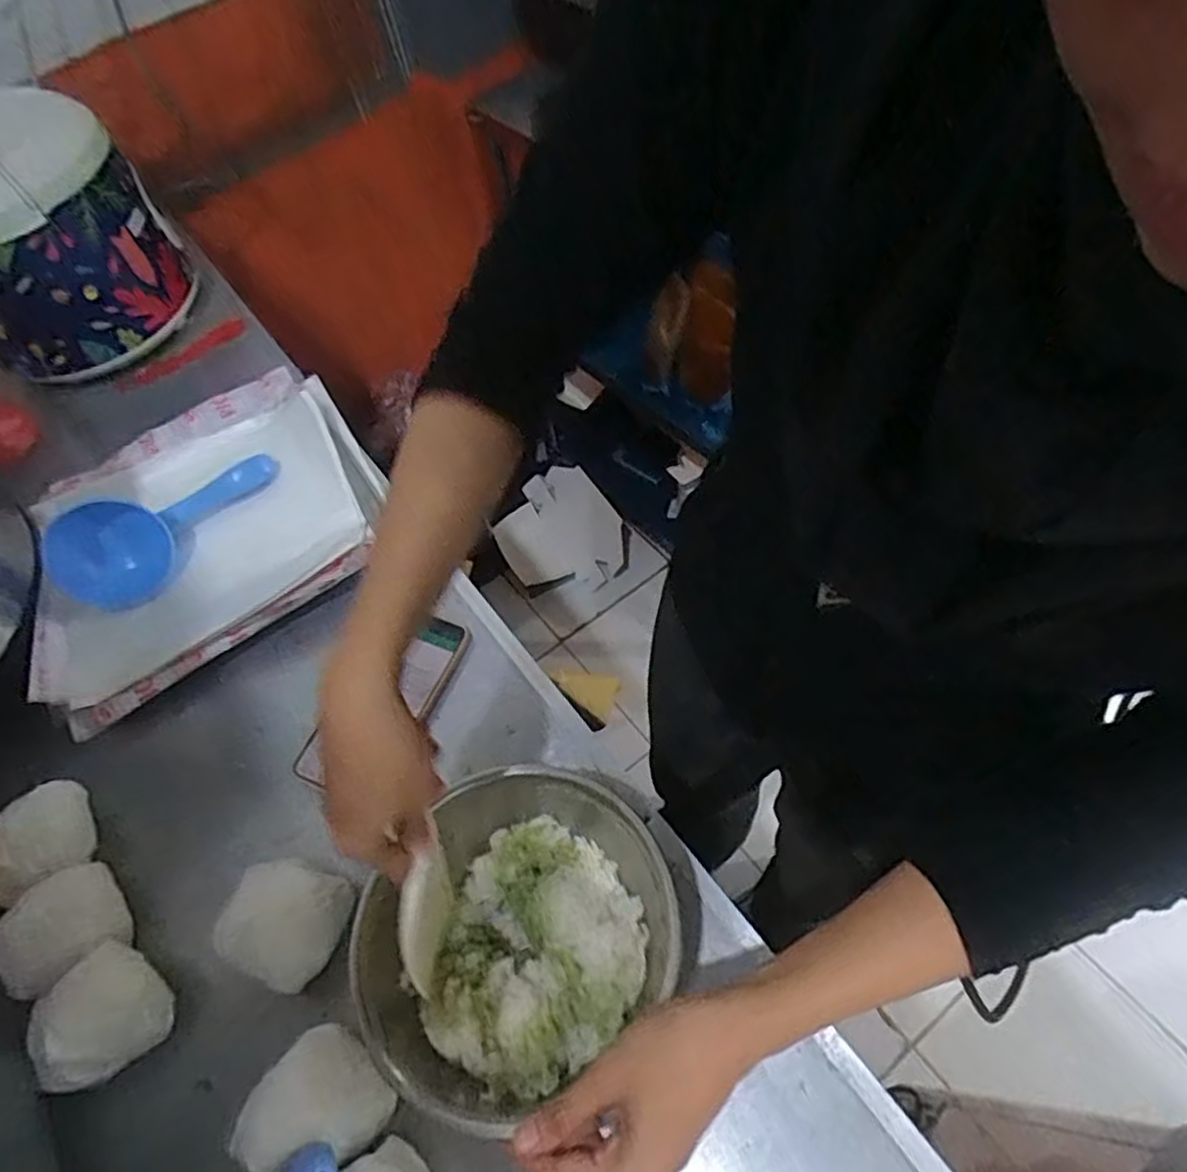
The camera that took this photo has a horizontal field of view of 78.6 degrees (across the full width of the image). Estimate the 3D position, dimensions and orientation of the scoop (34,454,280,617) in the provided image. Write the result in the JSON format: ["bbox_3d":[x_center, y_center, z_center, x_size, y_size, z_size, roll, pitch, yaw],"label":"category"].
[{"bbox_3d":[-0.387,-0.057,0.664,0.209,0.055,0.082,-33,61,-13],"label":"scoop"}]

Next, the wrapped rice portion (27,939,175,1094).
[{"bbox_3d":[-0.325,0.279,0.471,0.077,0.041,0.068,-39,62,-16],"label":"wrapped rice portion"}]

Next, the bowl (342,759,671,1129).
[{"bbox_3d":[-0.049,0.213,0.450,0.191,0.080,0.174,-32,61,-16],"label":"bowl"}]

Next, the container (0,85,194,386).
[{"bbox_3d":[-0.634,-0.410,0.812,0.243,0.210,0.276,-38,62,-15],"label":"container"}]

